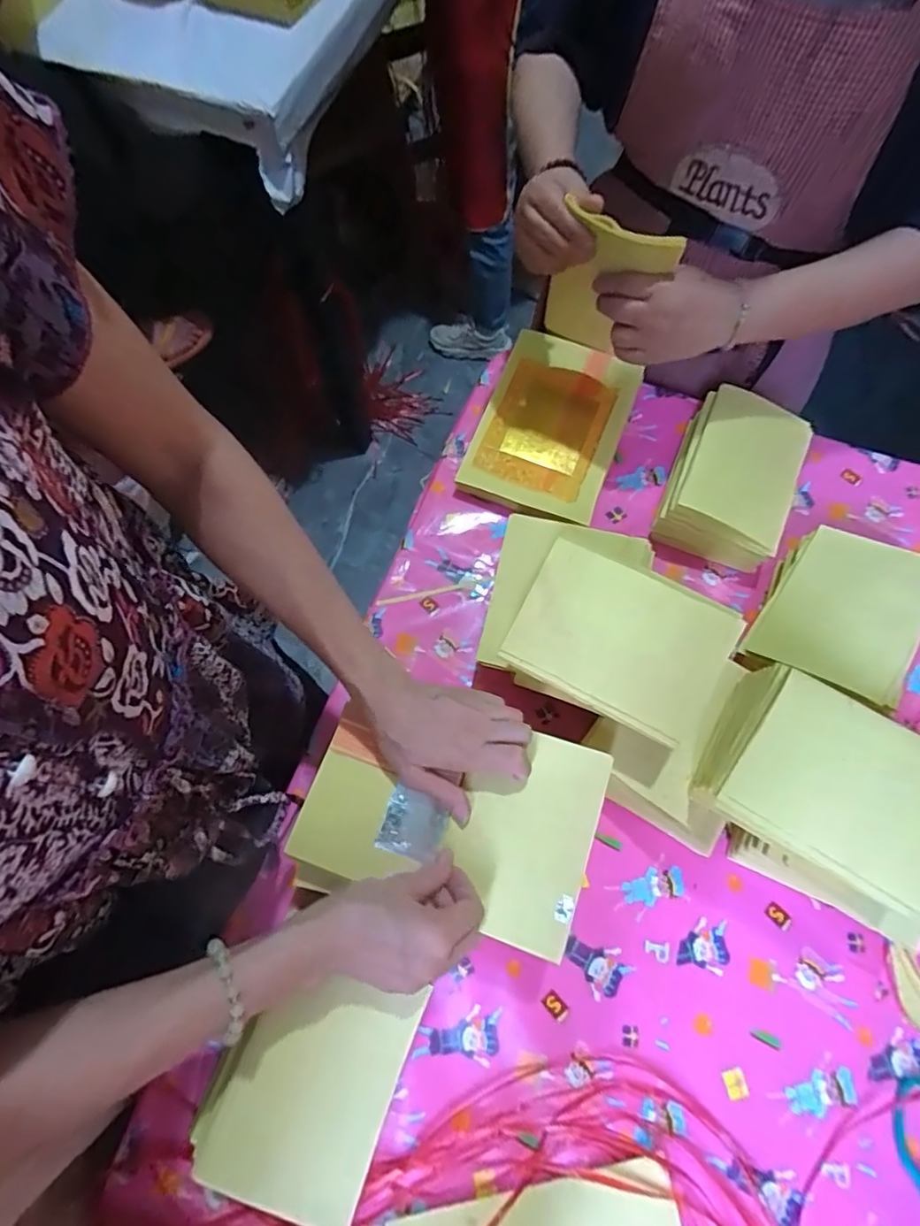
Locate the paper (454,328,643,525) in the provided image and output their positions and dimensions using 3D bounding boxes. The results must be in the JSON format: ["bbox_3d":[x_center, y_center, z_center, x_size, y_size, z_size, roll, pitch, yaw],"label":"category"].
[{"bbox_3d":[0.108,-0.225,0.679,0.162,0.030,0.222,21,72,8],"label":"paper"}]

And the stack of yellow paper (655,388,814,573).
[{"bbox_3d":[0.303,-0.149,0.635,0.124,0.079,0.163,24,72,9],"label":"stack of yellow paper"}]

